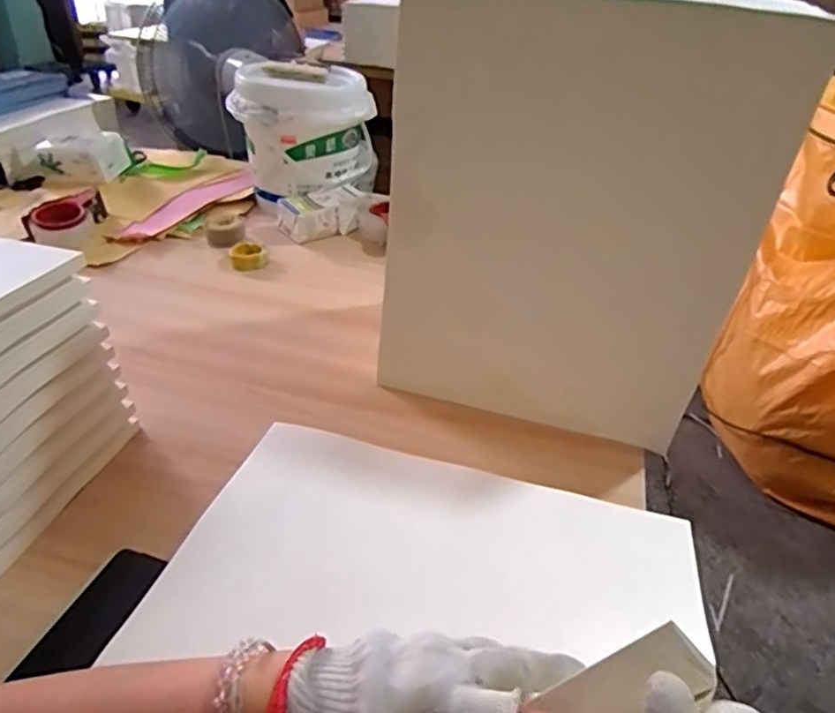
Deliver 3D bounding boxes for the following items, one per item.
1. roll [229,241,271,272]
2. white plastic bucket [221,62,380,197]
[{"bbox_3d":[-0.293,-0.175,1.060,0.064,0.032,0.064,-8,37,-16],"label":"roll"},{"bbox_3d":[-0.231,-0.454,1.205,0.229,0.198,0.206,-23,43,-33],"label":"white plastic bucket"}]

